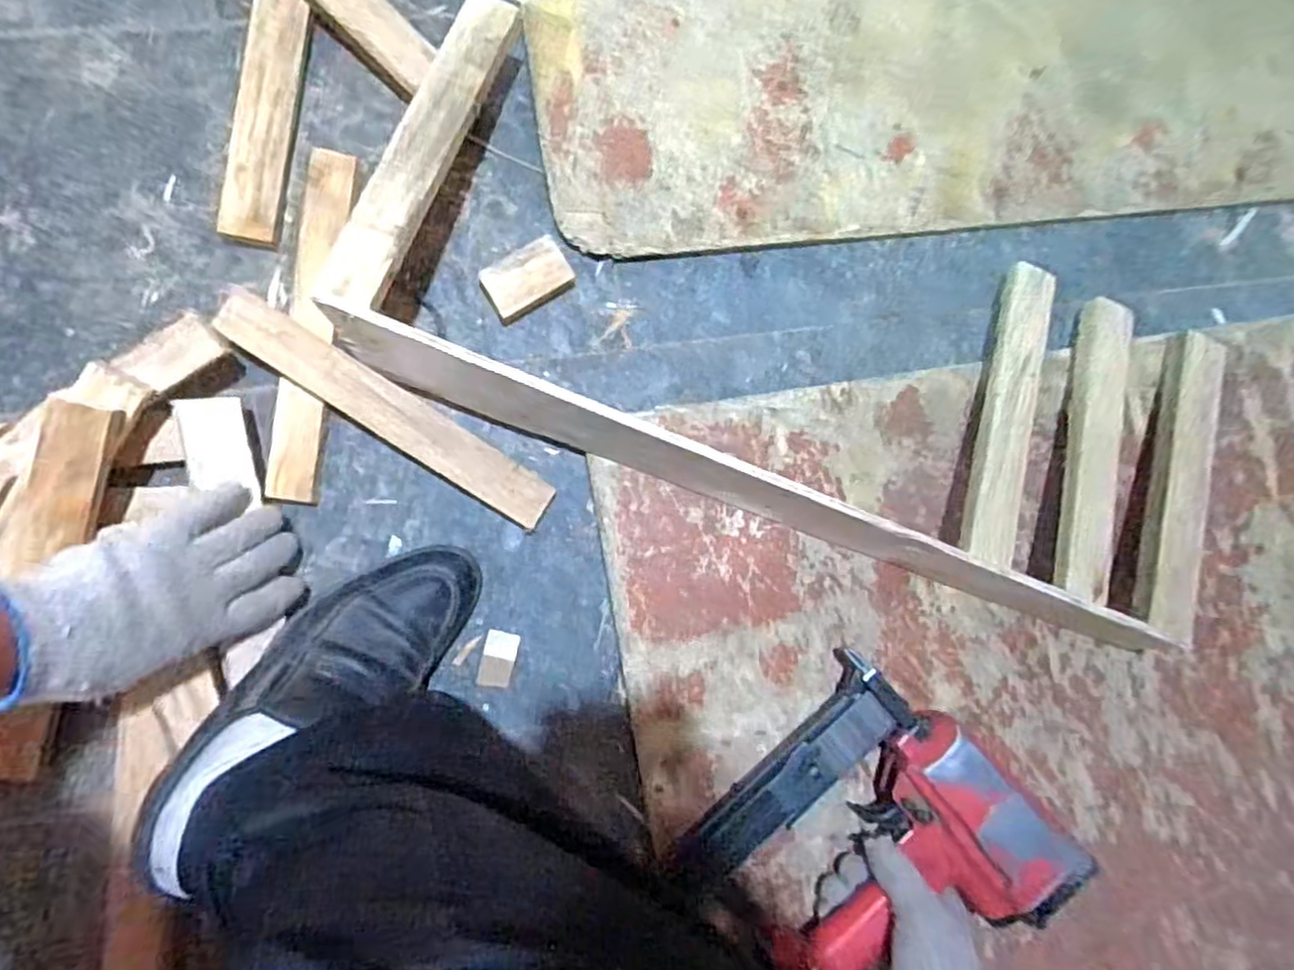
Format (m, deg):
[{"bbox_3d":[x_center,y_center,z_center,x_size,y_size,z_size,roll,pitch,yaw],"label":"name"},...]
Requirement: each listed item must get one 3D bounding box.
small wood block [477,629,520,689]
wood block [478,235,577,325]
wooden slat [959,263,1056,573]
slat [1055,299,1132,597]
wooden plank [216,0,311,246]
[{"bbox_3d":[-0.120,0.141,0.562,0.026,0.012,0.044,14,85,-8],"label":"small wood block"},{"bbox_3d":[-0.100,-0.169,0.575,0.071,0.029,0.043,-36,93,-9],"label":"wood block"},{"bbox_3d":[0.309,-0.070,0.591,0.040,0.025,0.284,21,72,-7],"label":"wooden slat"},{"bbox_3d":[0.390,-0.038,0.604,0.037,0.033,0.284,20,71,-7],"label":"slat"},{"bbox_3d":[-0.301,-0.332,0.564,0.042,0.022,0.276,7,86,-9],"label":"wooden plank"}]

